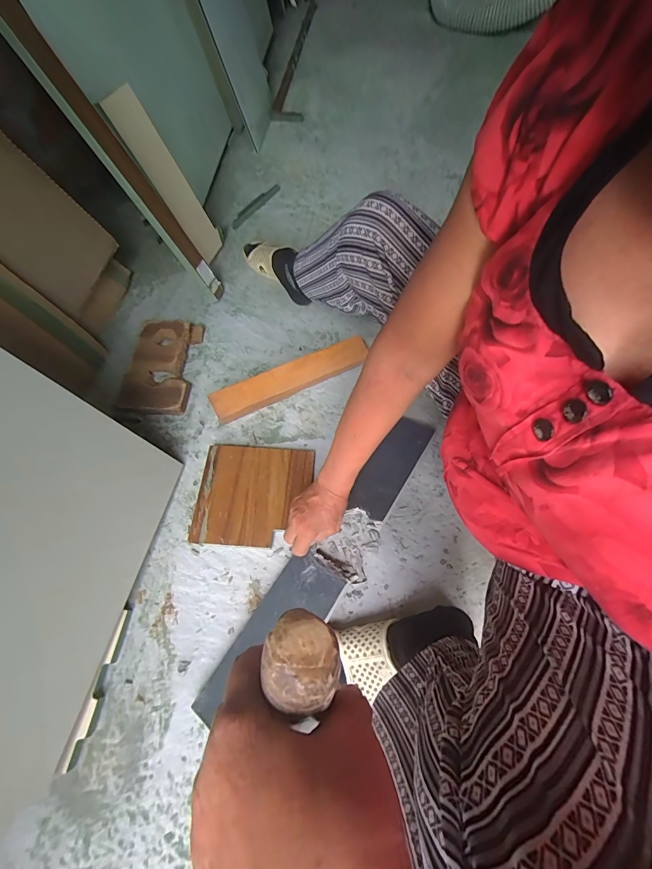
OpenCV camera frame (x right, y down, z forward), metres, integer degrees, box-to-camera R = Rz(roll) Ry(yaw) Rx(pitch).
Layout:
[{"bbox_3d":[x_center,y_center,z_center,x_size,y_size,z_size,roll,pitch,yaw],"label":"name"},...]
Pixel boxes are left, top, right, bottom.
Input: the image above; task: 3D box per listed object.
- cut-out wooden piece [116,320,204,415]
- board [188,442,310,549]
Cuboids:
[{"bbox_3d":[-0.330,-0.141,0.721,0.125,0.026,0.221,1,63,0],"label":"cut-out wooden piece"},{"bbox_3d":[-0.122,0.101,0.602,0.180,0.024,0.167,6,64,2],"label":"board"}]

